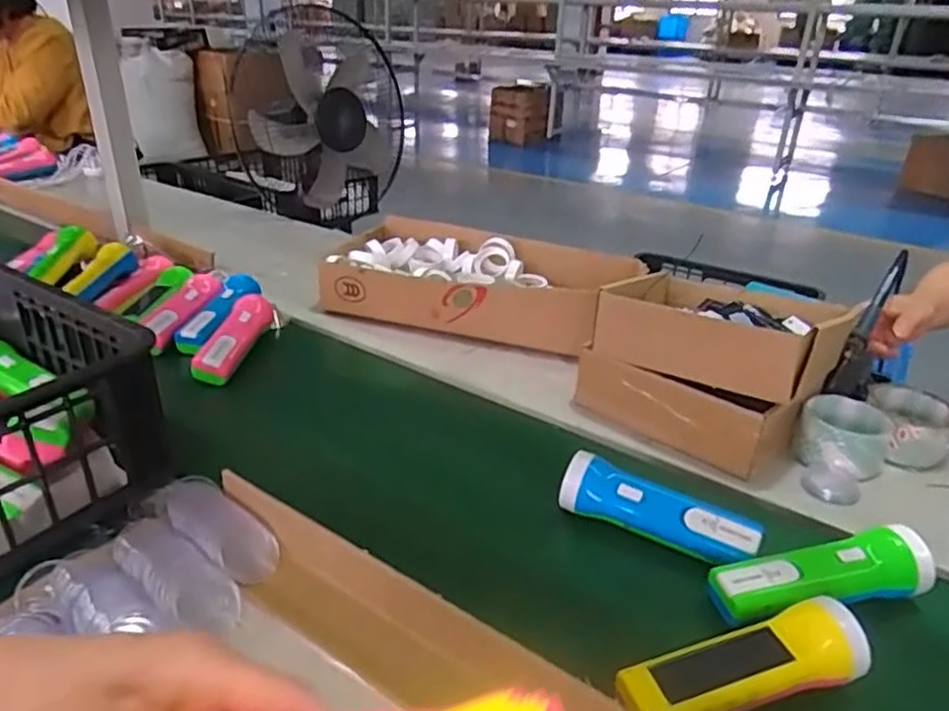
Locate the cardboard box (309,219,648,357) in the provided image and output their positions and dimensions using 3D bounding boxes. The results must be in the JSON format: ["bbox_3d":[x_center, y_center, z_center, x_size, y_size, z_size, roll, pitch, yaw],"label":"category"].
[{"bbox_3d":[-0.013,-0.110,0.968,0.361,0.072,0.216,9,29,12],"label":"cardboard box"}]

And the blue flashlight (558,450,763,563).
[{"bbox_3d":[0.154,0.131,0.576,0.162,0.046,0.037,15,31,22],"label":"blue flashlight"}]

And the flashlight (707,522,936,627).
[{"bbox_3d":[0.263,0.168,0.515,0.166,0.039,0.049,-4,29,-11],"label":"flashlight"}]

